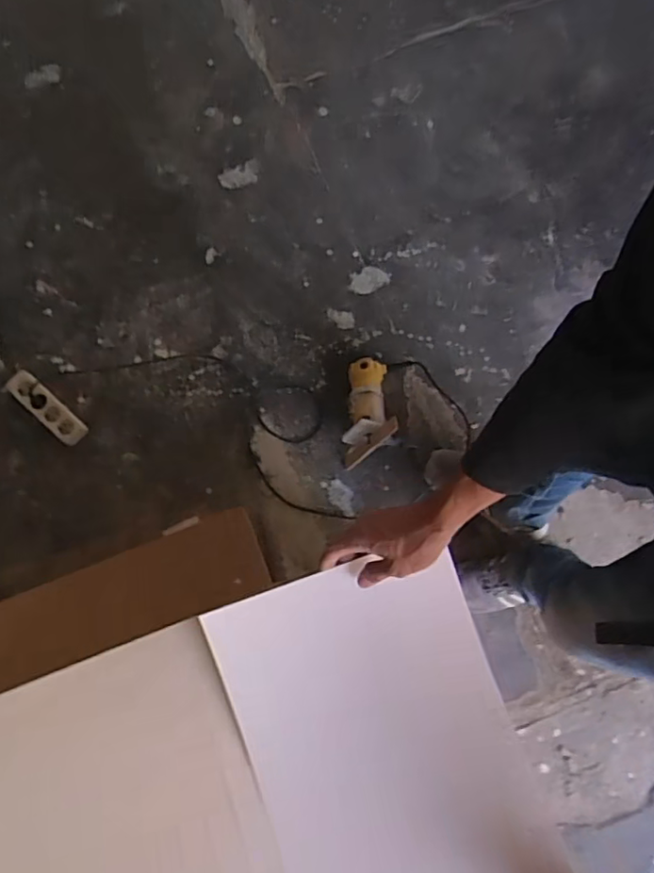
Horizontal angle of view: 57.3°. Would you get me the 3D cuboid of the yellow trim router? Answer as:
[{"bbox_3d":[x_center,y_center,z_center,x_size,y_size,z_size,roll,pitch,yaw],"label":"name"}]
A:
[{"bbox_3d":[0.084,-0.059,1.276,0.113,0.154,0.223,-5,75,-1],"label":"yellow trim router"}]

